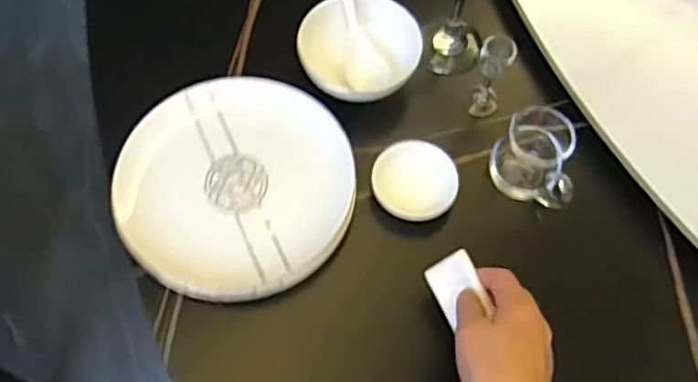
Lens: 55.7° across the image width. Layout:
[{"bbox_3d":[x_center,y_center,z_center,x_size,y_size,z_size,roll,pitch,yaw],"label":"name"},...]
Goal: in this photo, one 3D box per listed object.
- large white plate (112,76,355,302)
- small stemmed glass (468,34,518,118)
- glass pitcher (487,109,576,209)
[{"bbox_3d":[-0.095,-0.009,0.573,0.194,0.025,0.200,1,63,-2],"label":"large white plate"},{"bbox_3d":[0.132,-0.109,0.608,0.030,0.079,0.040,21,64,7],"label":"small stemmed glass"},{"bbox_3d":[0.165,-0.030,0.566,0.073,0.076,0.054,35,67,14],"label":"glass pitcher"}]

